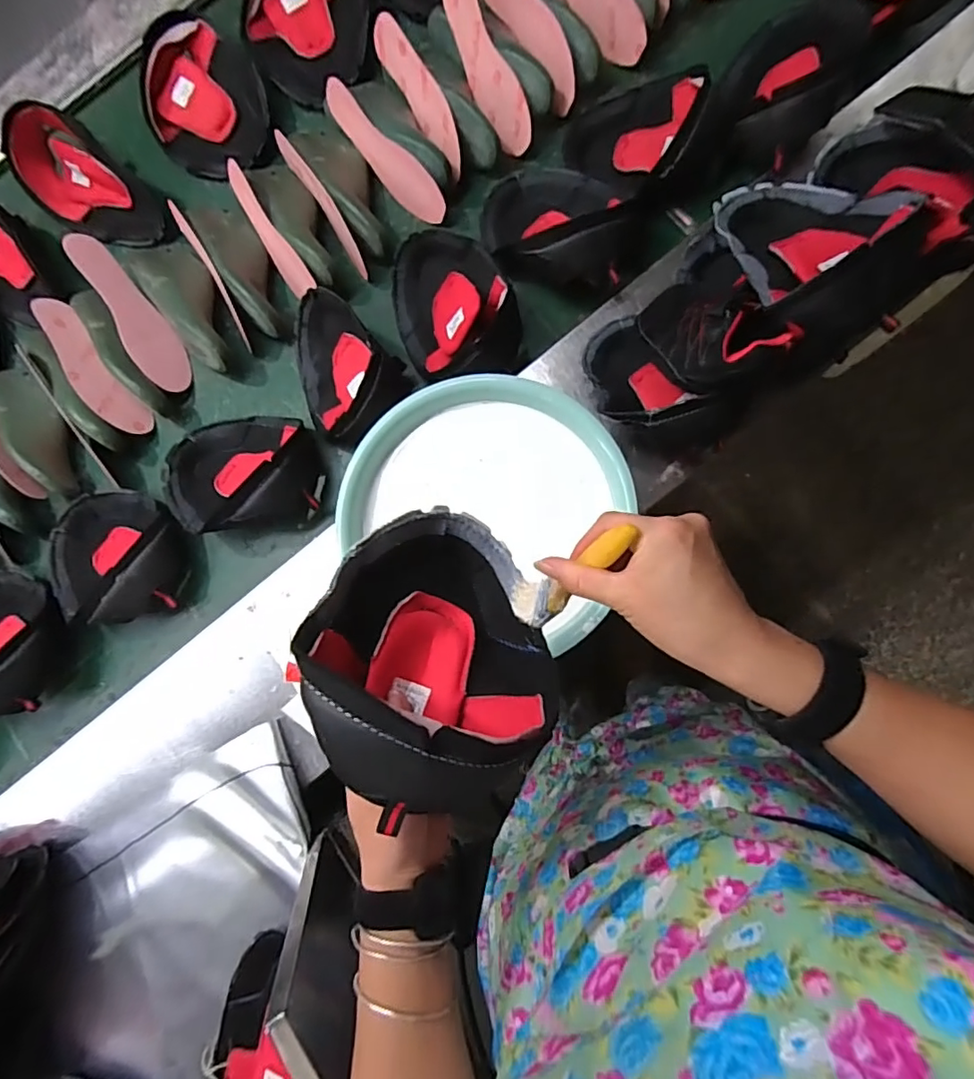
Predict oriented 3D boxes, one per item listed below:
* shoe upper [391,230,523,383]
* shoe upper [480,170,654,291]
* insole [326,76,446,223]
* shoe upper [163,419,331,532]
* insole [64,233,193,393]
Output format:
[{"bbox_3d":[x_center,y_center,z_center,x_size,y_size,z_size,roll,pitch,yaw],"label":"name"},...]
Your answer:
[{"bbox_3d":[-0.043,-0.302,0.699,0.160,0.083,0.195,-12,83,4],"label":"shoe upper"},{"bbox_3d":[0.092,-0.412,0.699,0.220,0.085,0.157,37,89,8],"label":"shoe upper"},{"bbox_3d":[-0.137,-0.514,0.730,0.215,0.071,0.007,48,62,-6],"label":"insole"},{"bbox_3d":[-0.331,-0.090,0.703,0.204,0.084,0.156,-3,84,5],"label":"shoe upper"},{"bbox_3d":[-0.480,-0.305,0.734,0.065,0.013,0.219,-40,106,-35],"label":"insole"}]

